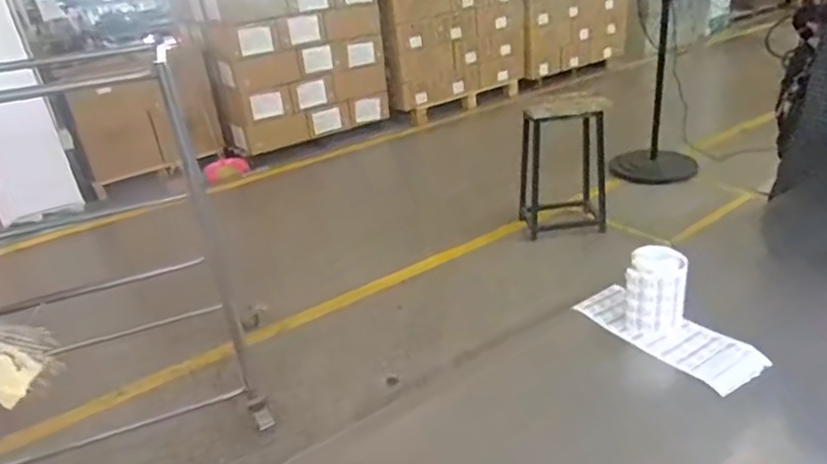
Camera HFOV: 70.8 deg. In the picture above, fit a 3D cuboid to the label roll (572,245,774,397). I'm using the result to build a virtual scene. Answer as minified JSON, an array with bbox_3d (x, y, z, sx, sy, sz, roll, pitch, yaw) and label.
[{"bbox_3d":[0.350,0.099,0.807,0.097,0.111,0.251,-19,30,-27],"label":"label roll"}]

